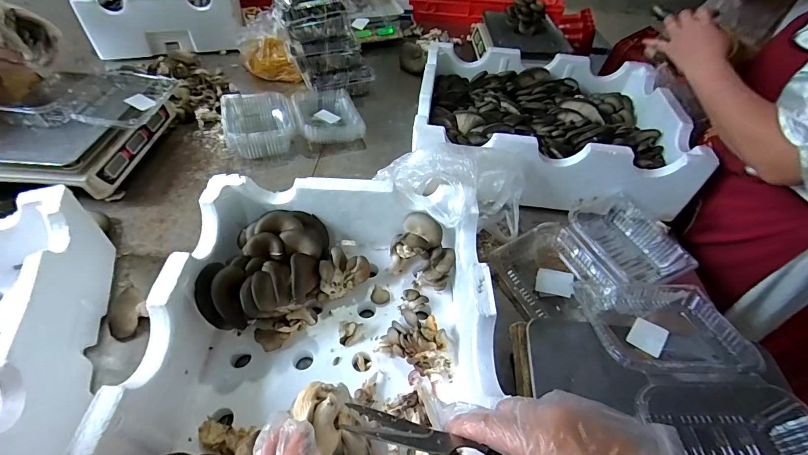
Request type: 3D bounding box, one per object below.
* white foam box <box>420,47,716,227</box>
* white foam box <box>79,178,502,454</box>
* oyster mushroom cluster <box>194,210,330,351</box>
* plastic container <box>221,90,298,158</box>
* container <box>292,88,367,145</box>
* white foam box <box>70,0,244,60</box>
[{"bbox_3d":[0.314,-0.244,0.882,0.575,0.148,0.485,3,48,-1],"label":"white foam box"},{"bbox_3d":[-0.101,0.185,0.479,0.403,0.146,0.548,2,48,-2],"label":"white foam box"},{"bbox_3d":[-0.206,0.067,0.590,0.159,0.091,0.207,3,48,-1],"label":"oyster mushroom cluster"},{"bbox_3d":[-0.358,-0.258,0.943,0.165,0.066,0.192,-18,51,-19],"label":"plastic container"},{"bbox_3d":[-0.204,-0.299,1.000,0.159,0.058,0.208,-12,50,-15],"label":"container"},{"bbox_3d":[-0.867,-0.857,1.421,0.467,0.151,0.679,-13,50,-15],"label":"white foam box"}]

